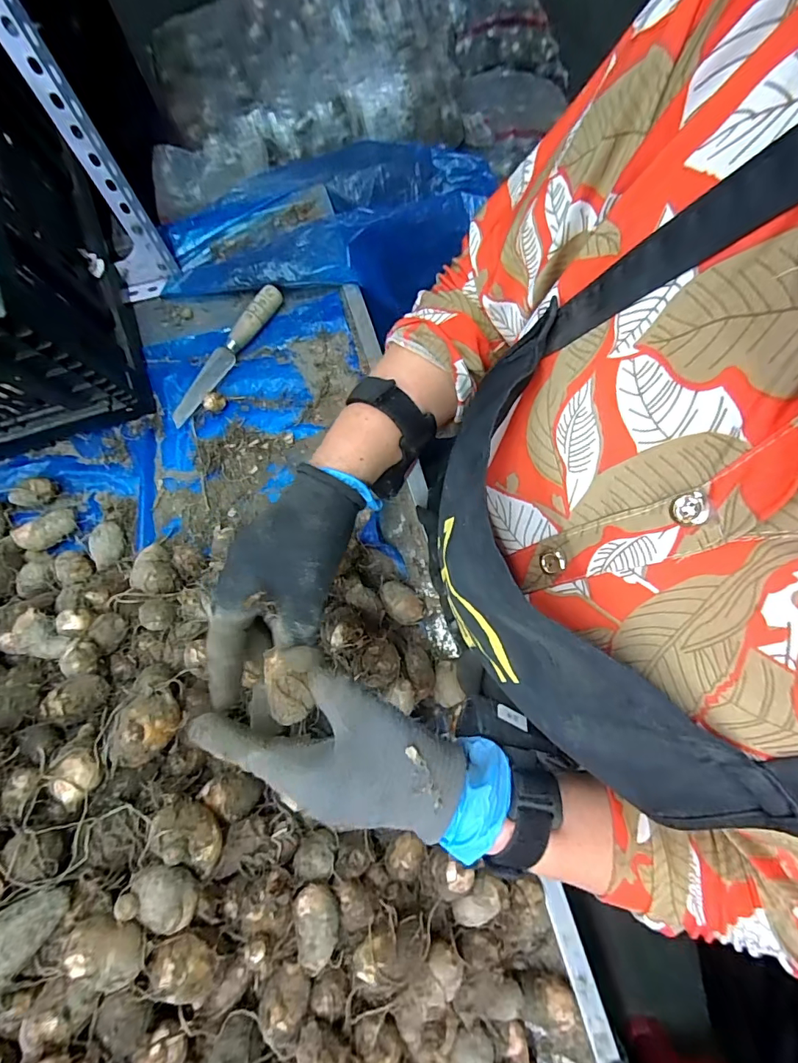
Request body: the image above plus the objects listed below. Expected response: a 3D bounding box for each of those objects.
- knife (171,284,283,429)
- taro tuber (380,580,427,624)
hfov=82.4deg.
[{"bbox_3d":[-0.211,-0.218,0.553,0.031,0.024,0.202,32,80,9],"label":"knife"},{"bbox_3d":[0.003,0.074,0.469,0.049,0.034,0.032,36,80,9],"label":"taro tuber"}]

